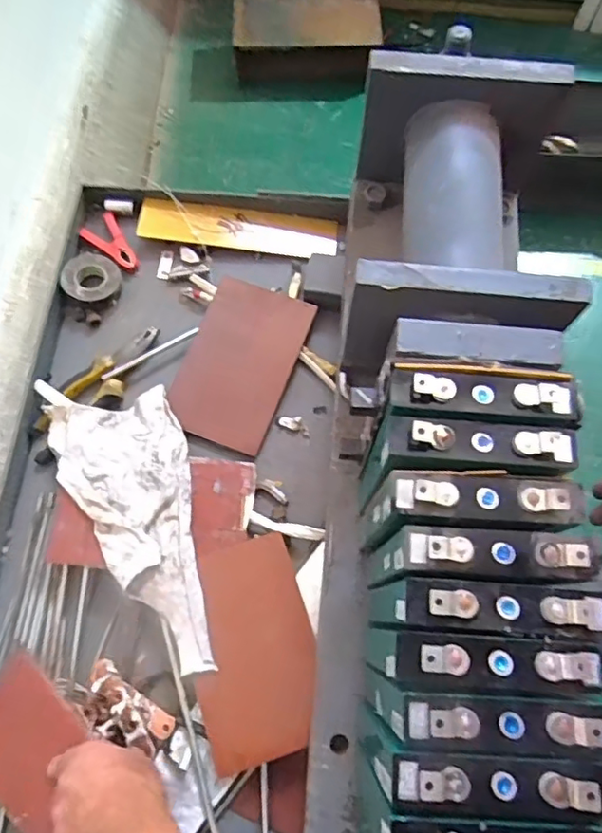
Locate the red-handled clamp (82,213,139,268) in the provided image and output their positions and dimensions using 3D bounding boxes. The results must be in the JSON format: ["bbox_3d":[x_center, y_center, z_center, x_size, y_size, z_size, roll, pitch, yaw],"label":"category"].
[{"bbox_3d":[-0.255,-0.242,0.805,0.091,0.016,0.053,41,76,12],"label":"red-handled clamp"}]

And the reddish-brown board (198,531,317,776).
[{"bbox_3d":[-0.046,0.240,0.617,0.112,0.012,0.220,-4,72,-2],"label":"reddish-brown board"}]

